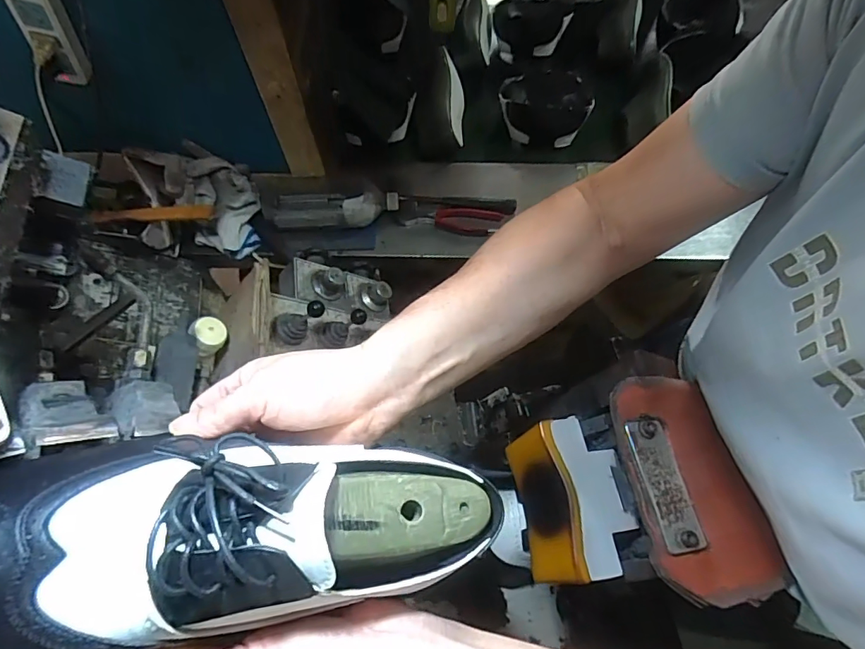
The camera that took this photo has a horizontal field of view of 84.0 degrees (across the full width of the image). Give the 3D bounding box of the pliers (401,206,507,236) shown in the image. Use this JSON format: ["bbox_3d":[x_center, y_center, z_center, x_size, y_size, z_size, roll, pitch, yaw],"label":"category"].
[{"bbox_3d":[0.038,-0.187,0.850,0.171,0.010,0.051,5,65,3],"label":"pliers"}]

